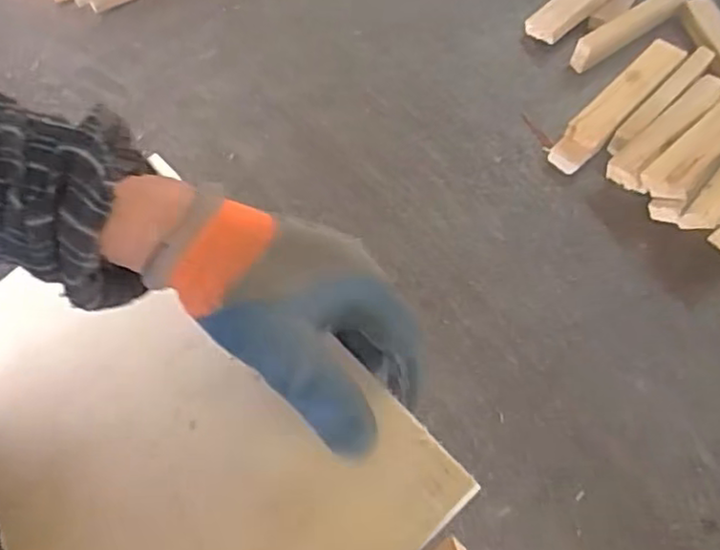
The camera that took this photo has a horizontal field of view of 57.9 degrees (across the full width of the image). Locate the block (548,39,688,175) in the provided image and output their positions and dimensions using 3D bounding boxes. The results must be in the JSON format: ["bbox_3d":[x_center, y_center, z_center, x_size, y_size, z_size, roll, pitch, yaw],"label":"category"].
[{"bbox_3d":[0.261,-0.172,0.662,0.037,0.037,0.180,40,70,17],"label":"block"}]

